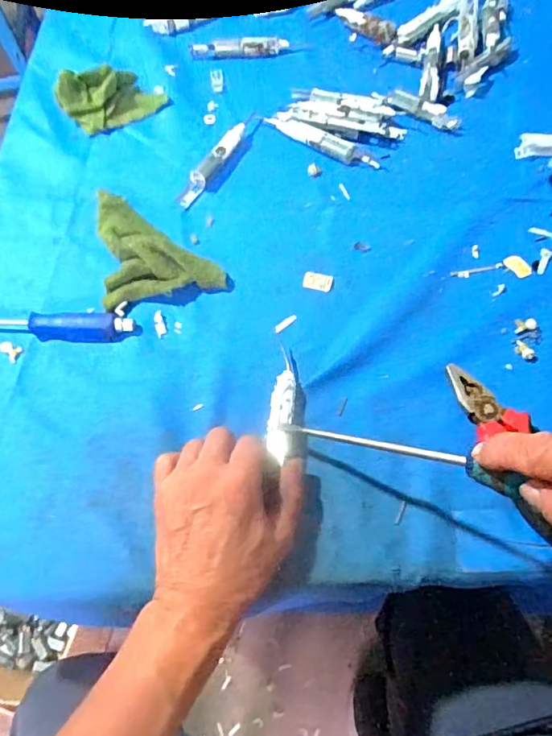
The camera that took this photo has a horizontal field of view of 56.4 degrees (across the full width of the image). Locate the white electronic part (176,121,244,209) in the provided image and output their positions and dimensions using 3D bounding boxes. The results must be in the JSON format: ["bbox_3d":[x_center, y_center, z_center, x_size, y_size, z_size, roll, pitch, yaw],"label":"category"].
[{"bbox_3d":[-0.067,-0.215,0.541,0.017,0.018,0.118,25,66,16],"label":"white electronic part"}]

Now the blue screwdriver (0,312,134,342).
[{"bbox_3d":[-0.216,-0.036,0.449,0.182,0.017,0.023,0,62,3],"label":"blue screwdriver"}]

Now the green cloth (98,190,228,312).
[{"bbox_3d":[-0.113,-0.127,0.486,0.105,0.035,0.138,-13,62,-4],"label":"green cloth"}]

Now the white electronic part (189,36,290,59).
[{"bbox_3d":[-0.046,-0.399,0.641,0.120,0.016,0.023,-4,61,1],"label":"white electronic part"}]

